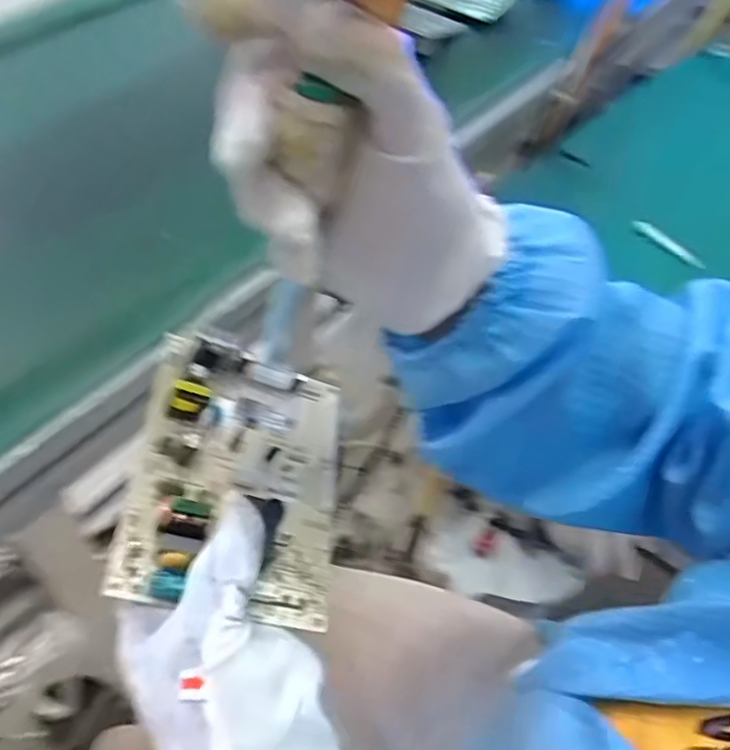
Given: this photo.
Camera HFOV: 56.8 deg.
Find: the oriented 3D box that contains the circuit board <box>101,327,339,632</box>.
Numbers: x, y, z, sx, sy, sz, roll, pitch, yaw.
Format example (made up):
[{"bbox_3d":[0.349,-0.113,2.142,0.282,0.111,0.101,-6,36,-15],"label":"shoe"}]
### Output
[{"bbox_3d":[-0.057,0.044,0.328,0.099,0.025,0.133,18,51,-21],"label":"circuit board"}]

